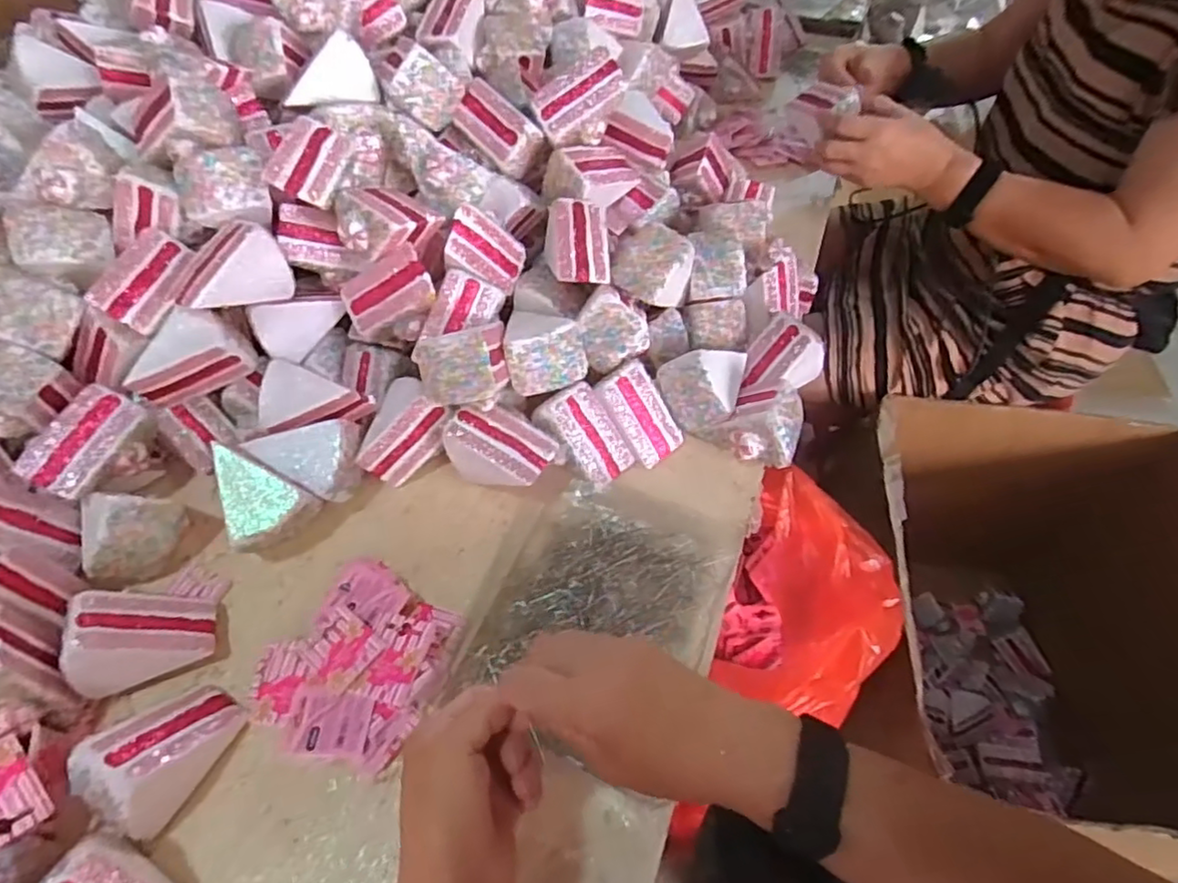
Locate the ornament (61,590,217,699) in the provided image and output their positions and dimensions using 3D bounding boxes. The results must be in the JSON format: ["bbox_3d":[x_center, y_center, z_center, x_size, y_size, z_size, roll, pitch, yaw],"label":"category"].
[{"bbox_3d":[-0.317,0.135,0.453,0.079,0.056,0.058,-20,55,-14],"label":"ornament"}]

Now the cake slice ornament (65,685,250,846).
[{"bbox_3d":[-0.279,0.199,0.417,0.050,0.058,0.088,26,58,19],"label":"cake slice ornament"}]

